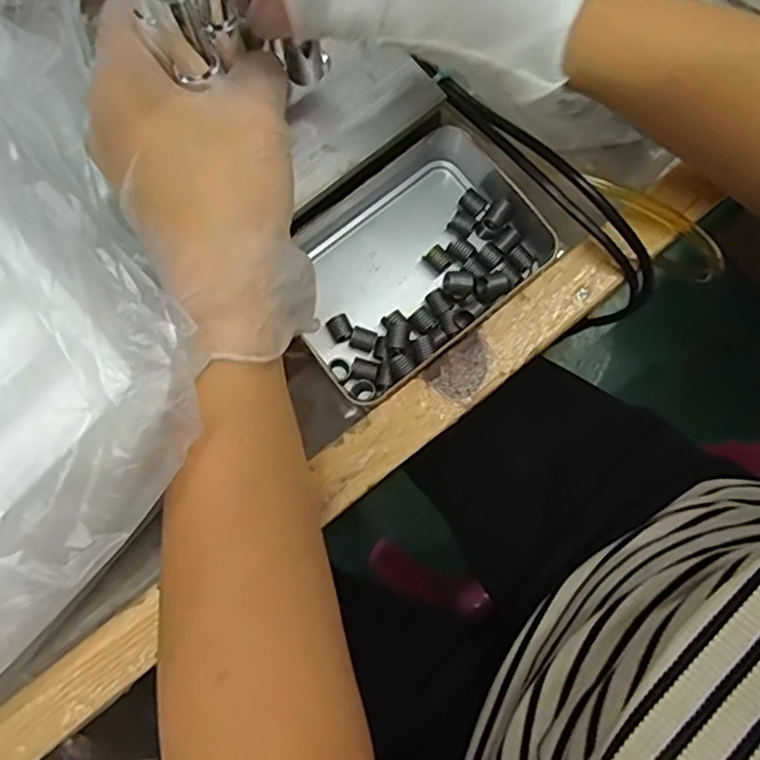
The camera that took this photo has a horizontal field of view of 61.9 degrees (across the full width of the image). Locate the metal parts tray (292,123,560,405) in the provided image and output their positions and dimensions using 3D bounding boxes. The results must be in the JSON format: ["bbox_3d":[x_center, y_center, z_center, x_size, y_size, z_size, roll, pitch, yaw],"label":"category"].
[{"bbox_3d":[0.014,-0.064,0.325,0.133,0.025,0.098,-37,82,-6],"label":"metal parts tray"}]

